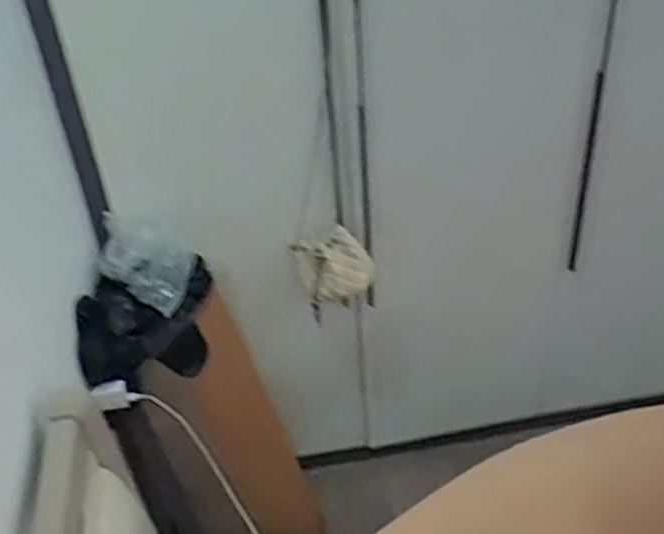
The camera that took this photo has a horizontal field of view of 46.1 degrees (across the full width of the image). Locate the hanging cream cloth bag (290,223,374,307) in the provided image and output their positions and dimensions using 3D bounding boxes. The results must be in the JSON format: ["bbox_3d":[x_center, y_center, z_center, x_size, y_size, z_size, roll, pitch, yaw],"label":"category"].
[{"bbox_3d":[0.006,0.011,1.733,0.174,0.188,0.056,-7,34,-2],"label":"hanging cream cloth bag"}]

